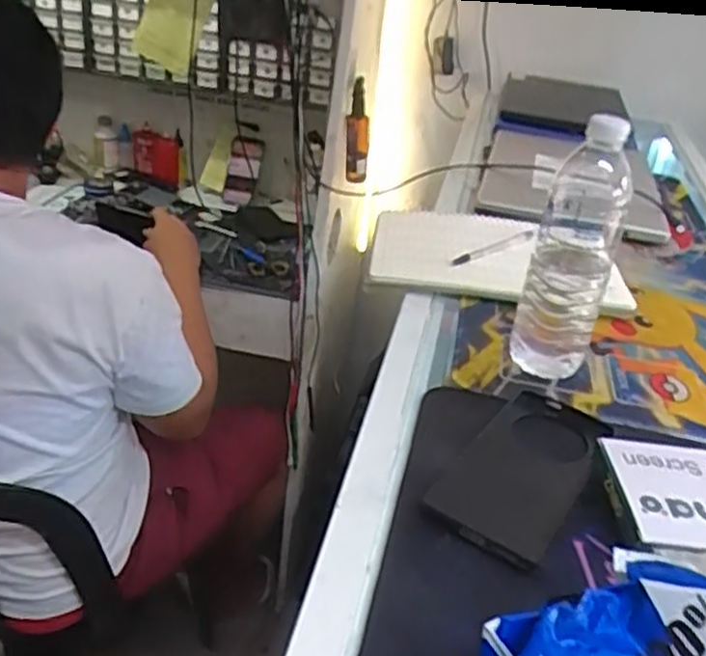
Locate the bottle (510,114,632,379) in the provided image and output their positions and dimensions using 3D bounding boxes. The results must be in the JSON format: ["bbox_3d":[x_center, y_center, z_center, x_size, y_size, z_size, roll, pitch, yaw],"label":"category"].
[{"bbox_3d":[0.173,-0.059,0.599,0.060,0.198,0.055,13,29,11],"label":"bottle"}]

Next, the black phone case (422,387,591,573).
[{"bbox_3d":[0.117,0.092,0.513,0.076,0.011,0.183,21,32,25],"label":"black phone case"}]

